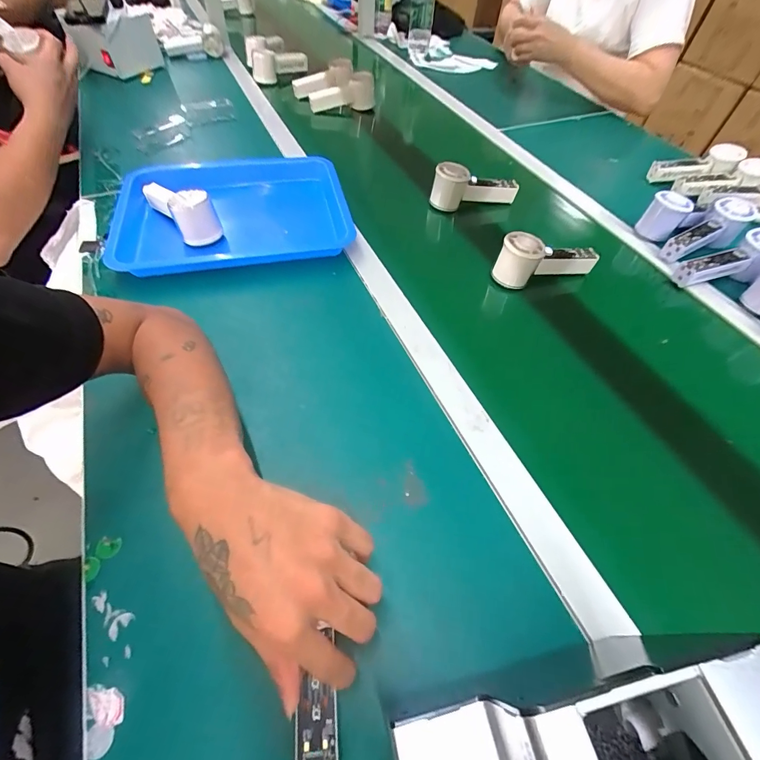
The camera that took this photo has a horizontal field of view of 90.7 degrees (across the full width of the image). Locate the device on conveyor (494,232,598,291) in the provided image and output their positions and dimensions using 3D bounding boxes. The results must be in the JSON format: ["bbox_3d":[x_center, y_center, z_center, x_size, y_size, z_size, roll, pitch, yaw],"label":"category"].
[{"bbox_3d":[0.235,-0.172,0.526,0.148,0.055,0.049,-11,58,-10],"label":"device on conveyor"}]

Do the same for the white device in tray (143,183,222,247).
[{"bbox_3d":[-0.297,-0.261,0.556,0.054,0.054,0.160,-35,65,-23],"label":"white device in tray"}]

